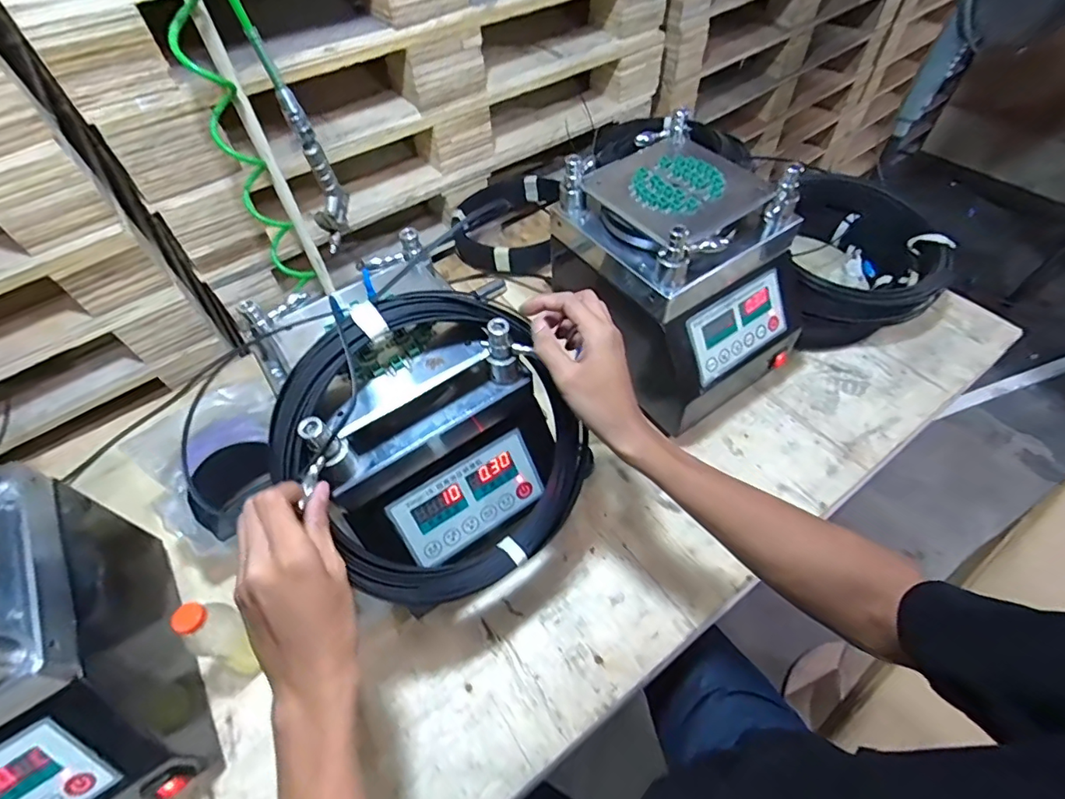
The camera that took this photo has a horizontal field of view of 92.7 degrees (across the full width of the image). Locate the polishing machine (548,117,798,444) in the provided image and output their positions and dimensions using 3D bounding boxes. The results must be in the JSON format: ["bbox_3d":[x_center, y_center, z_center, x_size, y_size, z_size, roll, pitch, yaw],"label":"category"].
[{"bbox_3d":[0.198,-0.160,0.693,0.229,0.279,0.287,-34,59,-19],"label":"polishing machine"}]

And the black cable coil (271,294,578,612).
[{"bbox_3d":[-0.091,0.044,0.474,0.235,0.296,0.065,-35,17,-17],"label":"black cable coil"}]

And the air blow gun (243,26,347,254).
[{"bbox_3d":[-0.257,-0.283,0.586,0.039,0.217,0.060,-16,55,-7],"label":"air blow gun"}]

